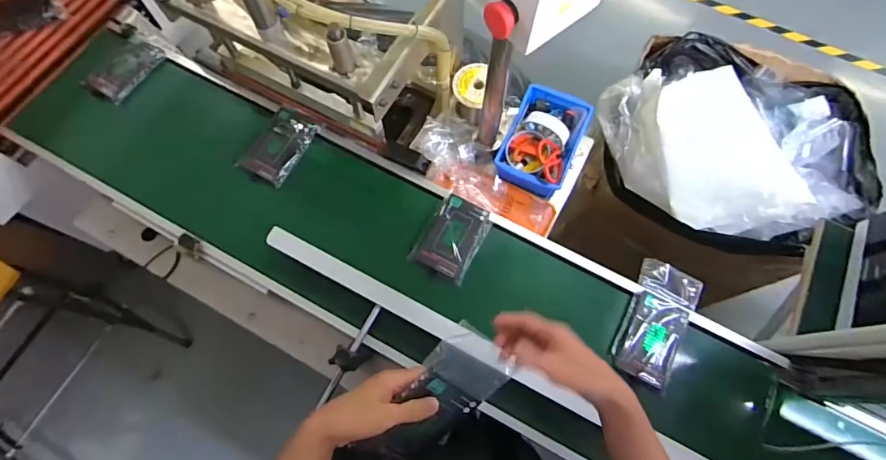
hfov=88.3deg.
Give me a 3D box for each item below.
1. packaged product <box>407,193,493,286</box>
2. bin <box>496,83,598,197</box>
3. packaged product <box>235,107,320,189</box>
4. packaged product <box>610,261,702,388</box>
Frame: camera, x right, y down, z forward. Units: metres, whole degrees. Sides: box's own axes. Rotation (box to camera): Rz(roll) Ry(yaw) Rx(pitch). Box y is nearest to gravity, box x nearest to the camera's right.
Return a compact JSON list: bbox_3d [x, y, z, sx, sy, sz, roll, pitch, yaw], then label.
[{"bbox_3d":[0.017,0.011,0.780,0.099,0.020,0.138,27,78,17],"label":"packaged product"},{"bbox_3d":[0.197,-0.181,0.894,0.140,0.078,0.215,26,72,8],"label":"bin"},{"bbox_3d":[-0.299,-0.152,0.826,0.085,0.026,0.144,26,72,8],"label":"packaged product"},{"bbox_3d":[0.343,0.144,0.733,0.091,0.024,0.197,27,72,8],"label":"packaged product"}]

